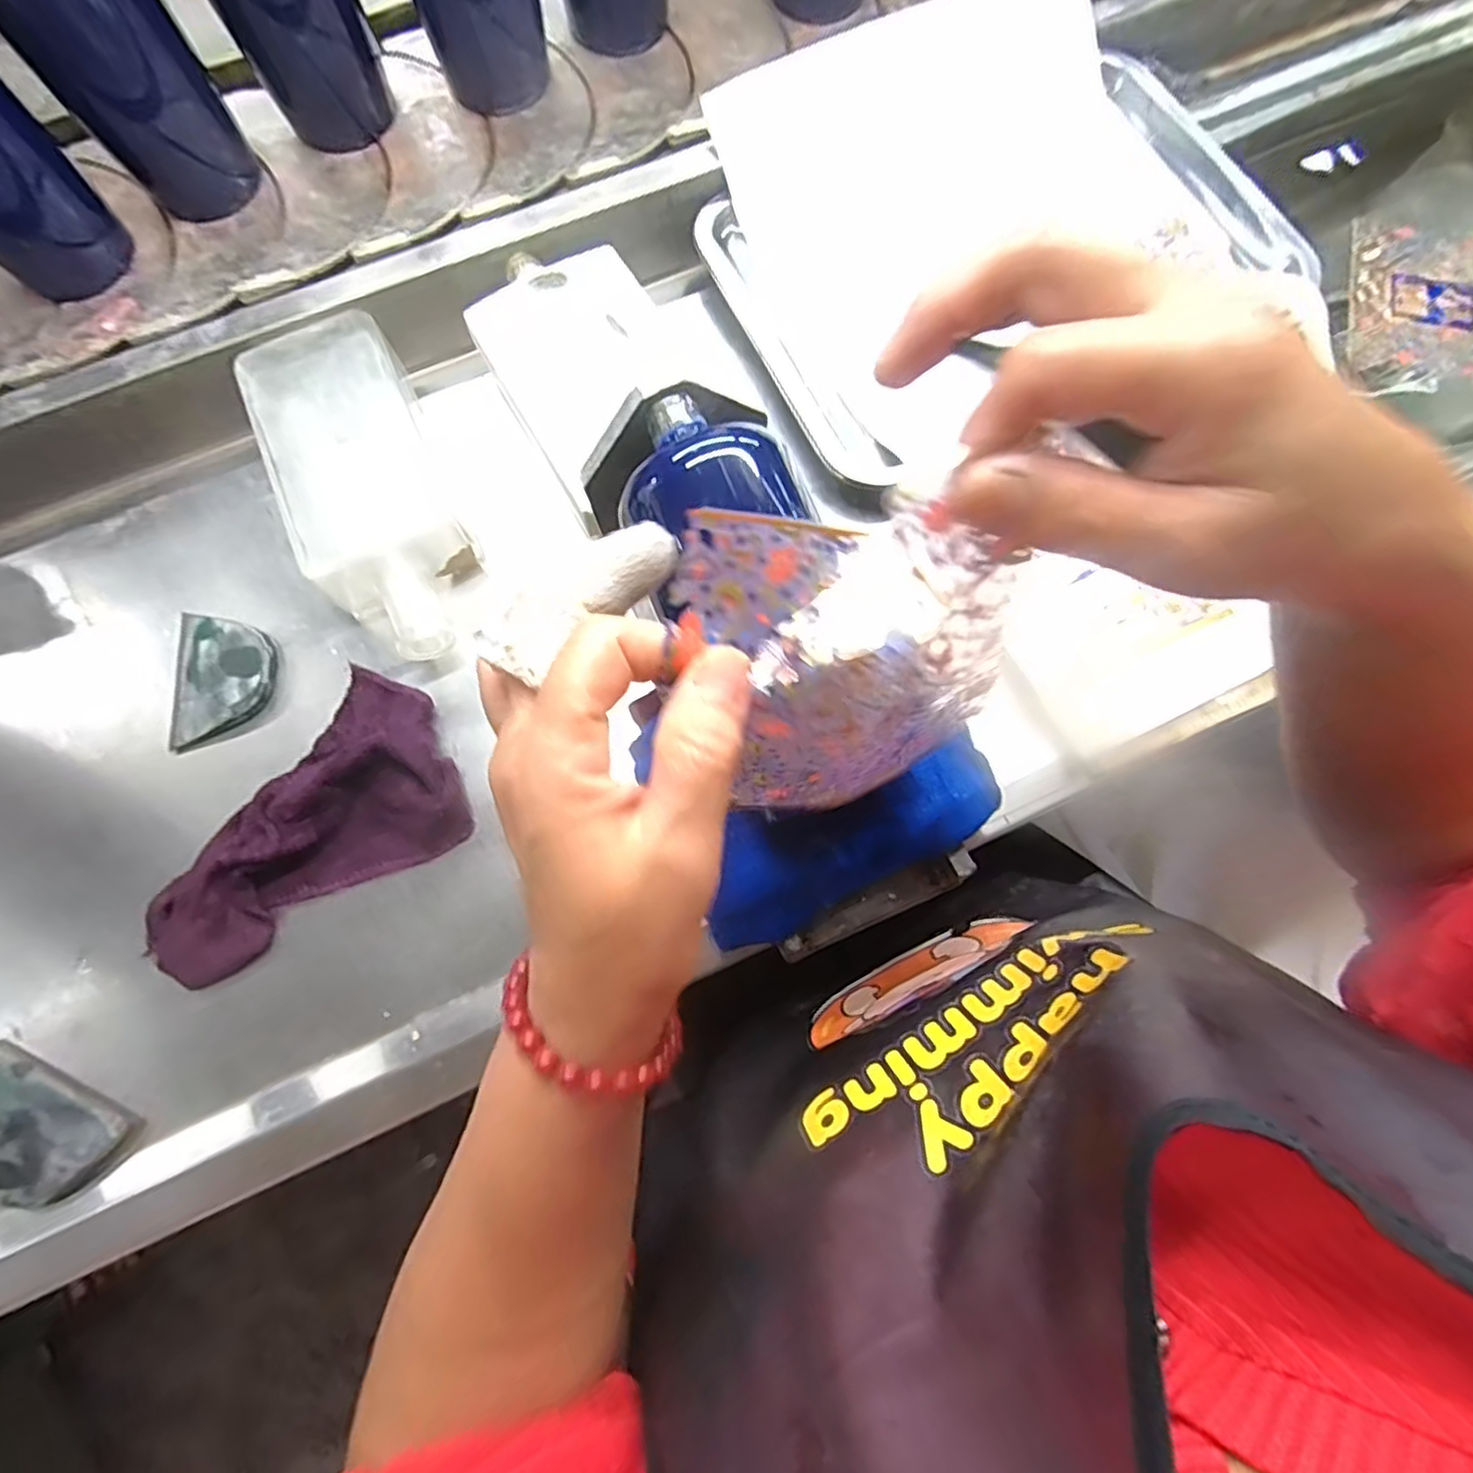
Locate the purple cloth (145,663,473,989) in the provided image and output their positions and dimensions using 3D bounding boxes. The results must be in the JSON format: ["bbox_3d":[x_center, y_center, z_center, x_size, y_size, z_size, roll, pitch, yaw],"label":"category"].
[{"bbox_3d":[-0.245,0.043,0.371,0.177,0.031,0.112,-31,79,-7],"label":"purple cloth"}]

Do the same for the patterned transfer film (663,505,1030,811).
[{"bbox_3d":[0.039,-0.022,0.225,0.103,0.102,0.067,-14,78,-3],"label":"patterned transfer film"}]

